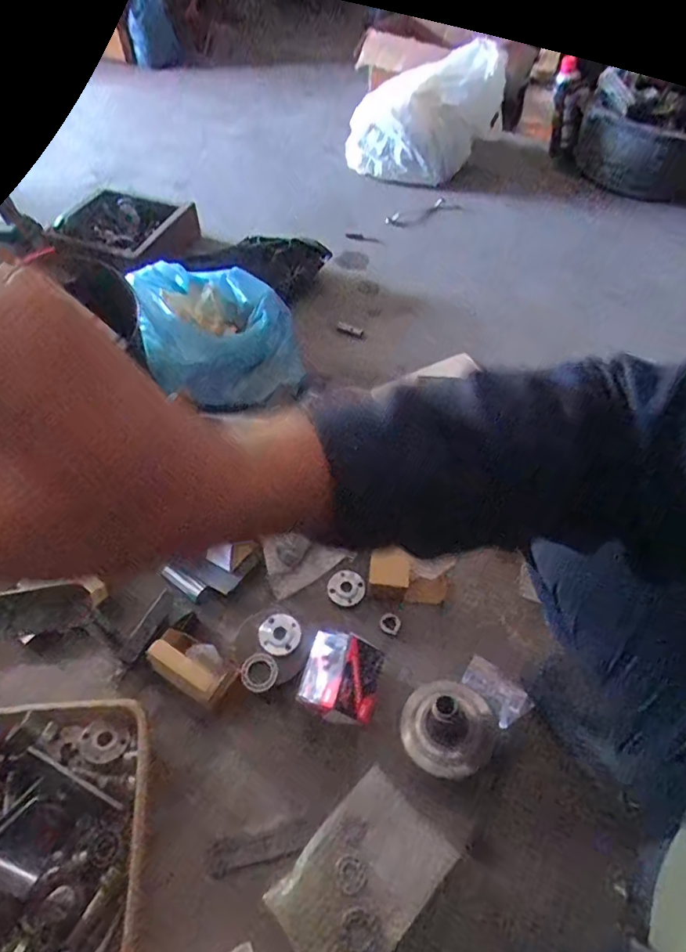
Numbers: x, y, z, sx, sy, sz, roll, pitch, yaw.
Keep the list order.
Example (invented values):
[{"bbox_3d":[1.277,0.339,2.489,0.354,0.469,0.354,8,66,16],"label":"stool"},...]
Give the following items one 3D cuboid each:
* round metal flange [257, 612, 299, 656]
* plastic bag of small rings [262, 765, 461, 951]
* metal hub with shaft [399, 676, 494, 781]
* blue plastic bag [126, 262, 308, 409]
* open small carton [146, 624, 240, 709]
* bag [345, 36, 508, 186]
[{"bbox_3d":[-0.086,0.213,0.717,0.053,0.018,0.058,1,55,-1],"label":"round metal flange"},{"bbox_3d":[0.024,0.444,0.587,0.129,0.015,0.184,39,63,23],"label":"plastic bag of small rings"},{"bbox_3d":[0.133,0.304,0.652,0.110,0.076,0.109,1,55,-1],"label":"metal hub with shaft"},{"bbox_3d":[-0.206,-0.249,0.914,0.254,0.184,0.218,-10,56,-8],"label":"blue plastic bag"},{"bbox_3d":[-0.182,0.229,0.653,0.098,0.080,0.065,27,59,16],"label":"open small carton"},{"bbox_3d":[0.216,-0.937,1.395,0.403,0.269,0.192,5,55,2],"label":"bag"}]

